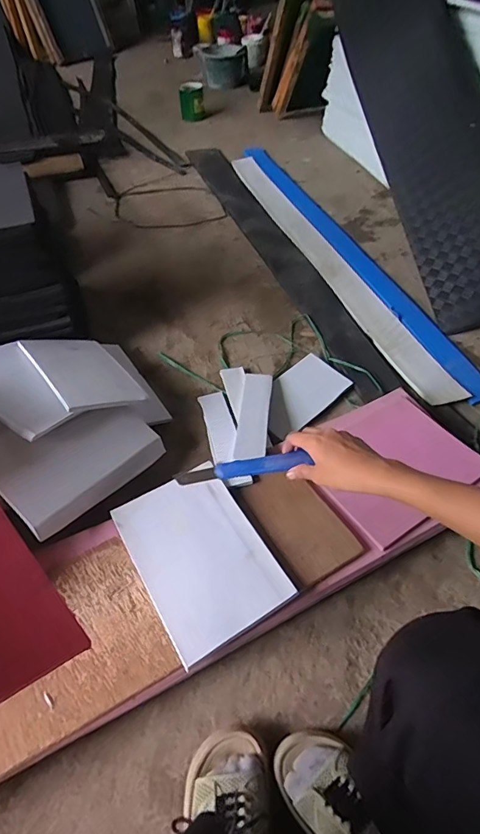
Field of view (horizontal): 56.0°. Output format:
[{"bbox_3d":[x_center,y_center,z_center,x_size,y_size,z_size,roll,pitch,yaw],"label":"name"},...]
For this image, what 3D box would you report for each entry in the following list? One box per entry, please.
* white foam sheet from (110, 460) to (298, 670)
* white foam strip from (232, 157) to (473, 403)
[{"bbox_3d":[-0.064,0.207,0.693,0.180,0.014,0.262,-29,56,-15],"label":"white foam sheet"},{"bbox_3d":[0.225,-0.506,1.326,0.103,0.030,1.250,-16,55,-14],"label":"white foam strip"}]

